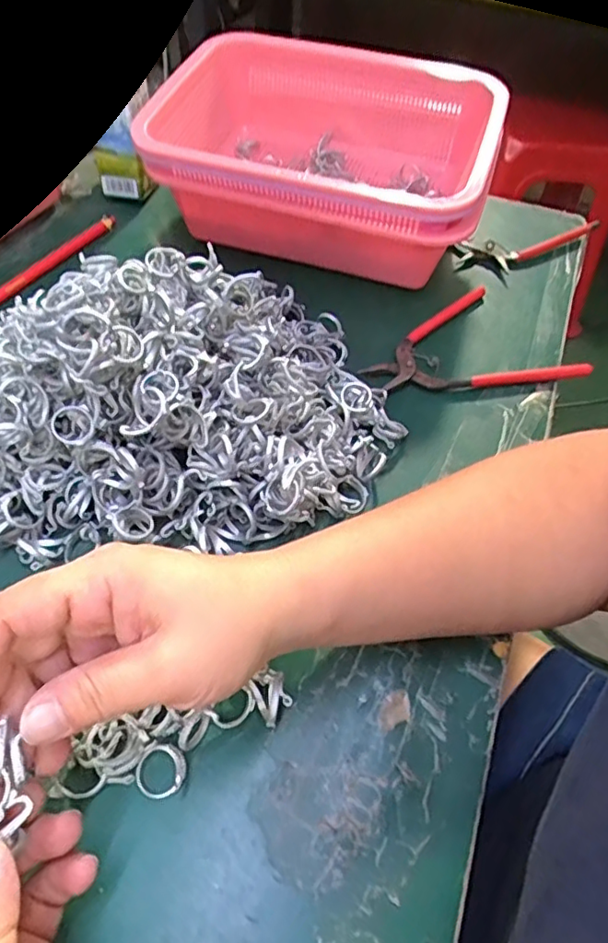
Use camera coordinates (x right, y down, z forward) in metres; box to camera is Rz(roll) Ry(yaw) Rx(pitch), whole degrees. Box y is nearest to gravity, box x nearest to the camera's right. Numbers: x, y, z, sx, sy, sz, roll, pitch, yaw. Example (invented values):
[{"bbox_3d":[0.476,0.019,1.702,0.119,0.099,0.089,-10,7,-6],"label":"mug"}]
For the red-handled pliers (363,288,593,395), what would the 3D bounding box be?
[{"bbox_3d":[0.122,-0.102,0.451,0.160,0.014,0.099,-7,54,-8],"label":"red-handled pliers"}]

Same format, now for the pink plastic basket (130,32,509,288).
[{"bbox_3d":[0.027,-0.261,0.502,0.250,0.115,0.194,18,54,10],"label":"pink plastic basket"}]

